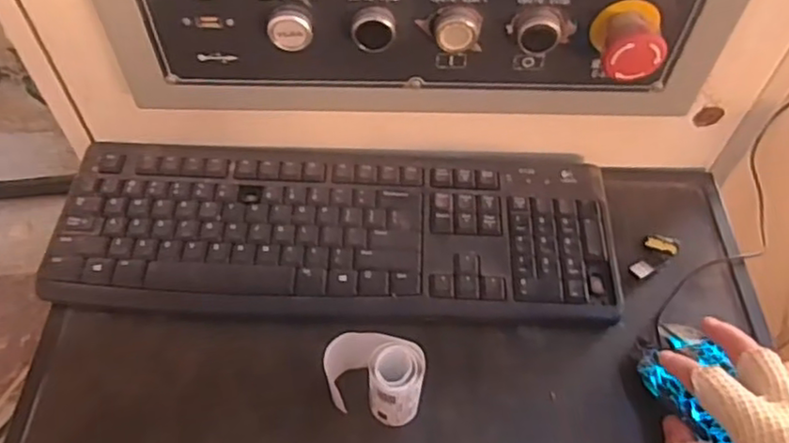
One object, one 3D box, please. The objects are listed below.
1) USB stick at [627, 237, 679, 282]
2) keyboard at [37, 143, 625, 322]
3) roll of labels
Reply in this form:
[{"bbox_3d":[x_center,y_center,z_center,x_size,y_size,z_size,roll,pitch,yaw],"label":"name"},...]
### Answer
[{"bbox_3d":[0.209,0.029,0.529,0.025,0.008,0.051,36,61,21],"label":"USB stick"},{"bbox_3d":[-0.044,0.005,0.529,0.433,0.022,0.147,2,55,-1],"label":"keyboard"},{"bbox_3d":[-0.014,0.104,0.441,0.071,0.066,0.046,17,56,10],"label":"roll of labels"}]

